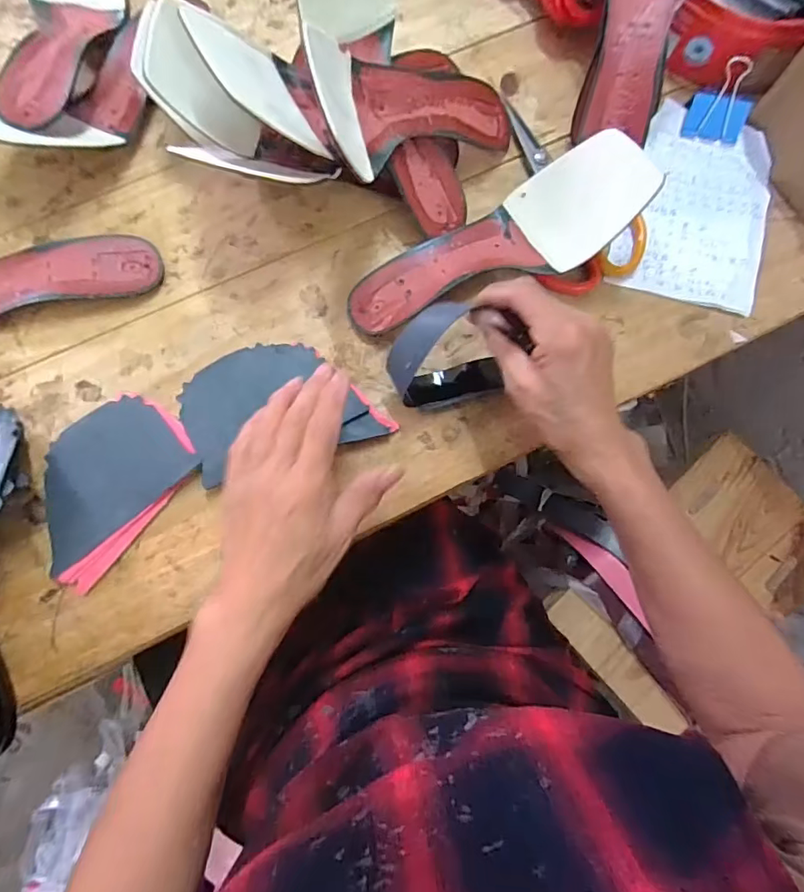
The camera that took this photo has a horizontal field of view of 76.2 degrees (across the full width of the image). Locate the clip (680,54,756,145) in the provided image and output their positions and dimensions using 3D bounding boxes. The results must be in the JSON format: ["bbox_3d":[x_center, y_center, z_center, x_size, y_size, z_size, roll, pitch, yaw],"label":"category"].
[{"bbox_3d":[0.286,-0.307,0.454,0.052,0.042,0.047,11,80,0],"label":"clip"}]

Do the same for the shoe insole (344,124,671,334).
[{"bbox_3d":[0.069,-0.159,0.400,0.231,0.071,0.081,-23,82,-5],"label":"shoe insole"}]

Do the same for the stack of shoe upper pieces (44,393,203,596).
[{"bbox_3d":[-0.225,0.027,0.389,0.093,0.015,0.134,40,82,5],"label":"stack of shoe upper pieces"}]

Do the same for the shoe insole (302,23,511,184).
[{"bbox_3d":[0.021,-0.262,0.406,0.193,0.046,0.081,-23,79,-34],"label":"shoe insole"}]

